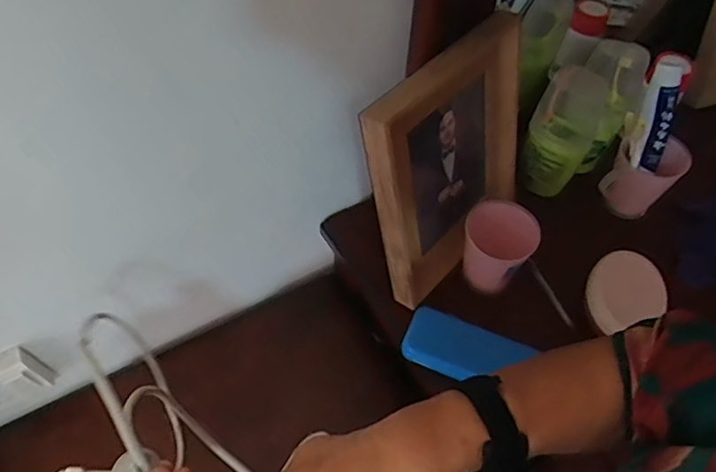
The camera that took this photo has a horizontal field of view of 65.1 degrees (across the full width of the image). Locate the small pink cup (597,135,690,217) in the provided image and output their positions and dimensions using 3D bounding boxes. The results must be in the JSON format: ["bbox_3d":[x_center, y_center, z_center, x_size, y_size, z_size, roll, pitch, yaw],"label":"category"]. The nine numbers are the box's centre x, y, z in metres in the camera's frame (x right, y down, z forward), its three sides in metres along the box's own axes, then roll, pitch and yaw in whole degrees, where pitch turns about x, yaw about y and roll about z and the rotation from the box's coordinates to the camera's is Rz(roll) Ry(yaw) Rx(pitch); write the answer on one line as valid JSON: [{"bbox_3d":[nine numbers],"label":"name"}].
[{"bbox_3d":[0.409,-0.077,0.819,0.075,0.135,0.085,-38,64,-24],"label":"small pink cup"}]

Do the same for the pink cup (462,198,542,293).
[{"bbox_3d":[0.187,0.013,0.753,0.095,0.094,0.092,27,58,16],"label":"pink cup"}]

